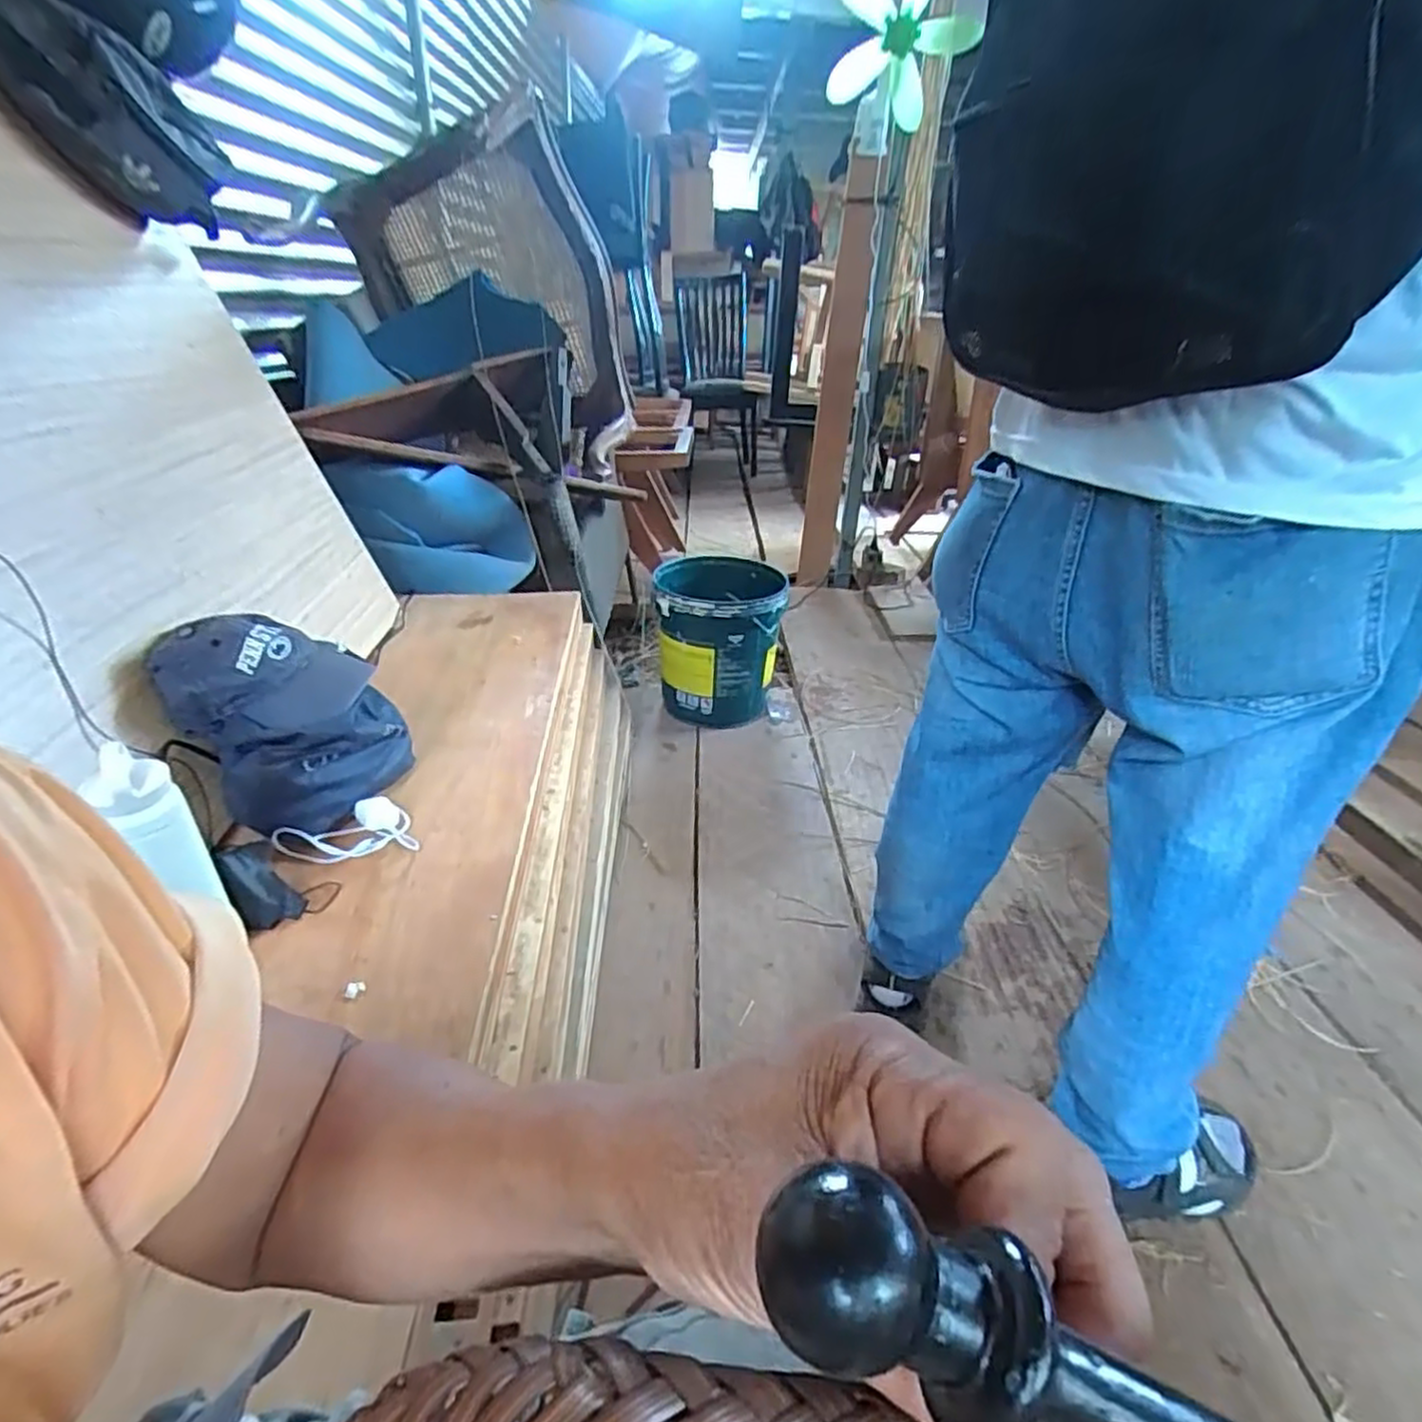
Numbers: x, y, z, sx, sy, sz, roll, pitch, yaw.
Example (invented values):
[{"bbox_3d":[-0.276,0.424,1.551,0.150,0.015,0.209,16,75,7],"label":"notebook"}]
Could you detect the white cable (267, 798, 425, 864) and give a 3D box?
[{"bbox_3d":[-0.419,0.132,0.861,0.142,0.029,0.087,-7,31,-16],"label":"white cable"}]

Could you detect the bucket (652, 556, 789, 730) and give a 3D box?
[{"bbox_3d":[0.013,-0.153,1.722,0.272,0.334,0.291,2,29,-1],"label":"bucket"}]

